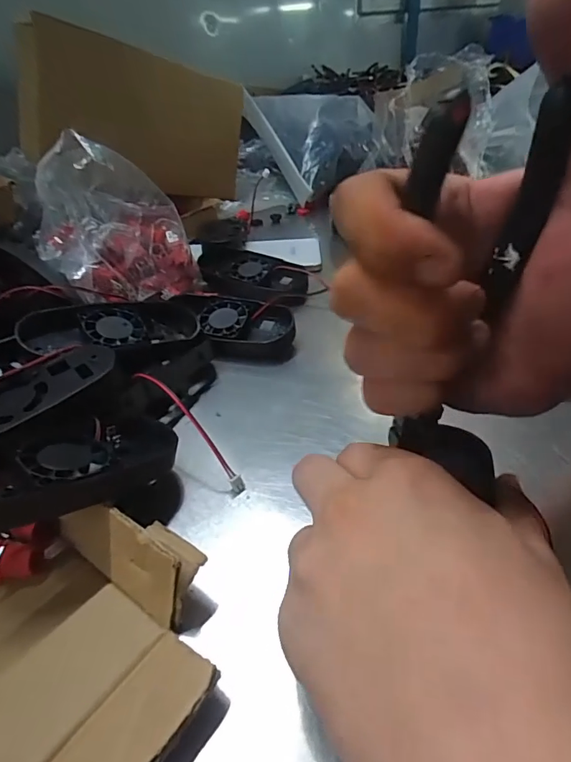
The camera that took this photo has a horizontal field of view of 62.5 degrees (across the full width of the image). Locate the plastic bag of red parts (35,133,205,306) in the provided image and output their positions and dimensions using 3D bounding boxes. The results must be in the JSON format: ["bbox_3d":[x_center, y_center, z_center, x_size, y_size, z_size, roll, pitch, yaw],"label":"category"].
[{"bbox_3d":[-0.139,-0.127,0.391,0.119,0.121,0.098,-26,42,-25],"label":"plastic bag of red parts"}]

